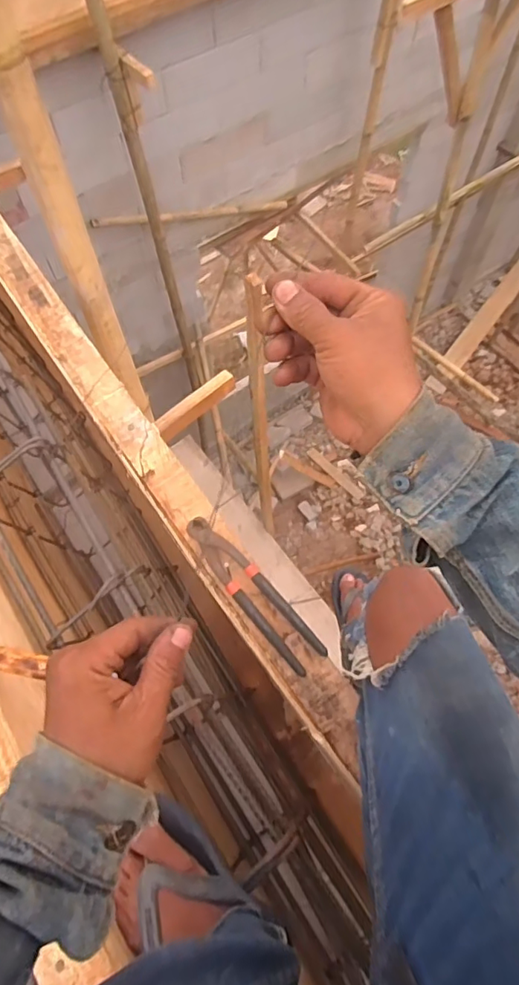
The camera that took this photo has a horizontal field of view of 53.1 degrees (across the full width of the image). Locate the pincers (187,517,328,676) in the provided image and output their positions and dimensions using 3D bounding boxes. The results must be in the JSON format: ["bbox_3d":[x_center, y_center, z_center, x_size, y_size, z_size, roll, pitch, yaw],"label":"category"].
[{"bbox_3d":[-0.010,0.113,0.606,0.045,0.019,0.215,-37,70,-14],"label":"pincers"}]

